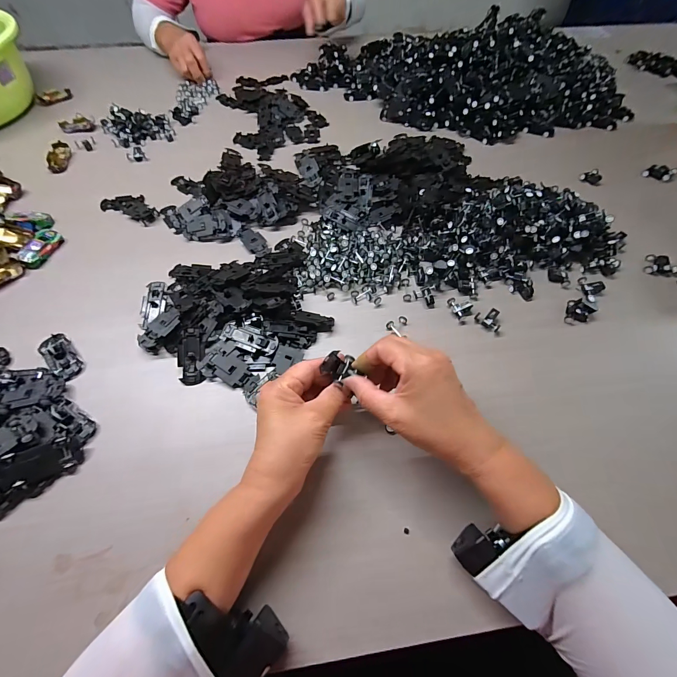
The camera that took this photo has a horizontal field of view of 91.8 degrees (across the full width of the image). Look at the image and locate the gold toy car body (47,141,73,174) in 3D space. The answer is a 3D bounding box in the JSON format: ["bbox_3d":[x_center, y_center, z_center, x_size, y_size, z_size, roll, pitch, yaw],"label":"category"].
[{"bbox_3d":[-0.496,-0.320,0.583,0.036,0.016,0.070,-17,62,-10],"label":"gold toy car body"}]

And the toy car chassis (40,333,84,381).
[{"bbox_3d":[-0.324,0.021,0.383,0.028,0.010,0.065,-38,67,-20],"label":"toy car chassis"}]

